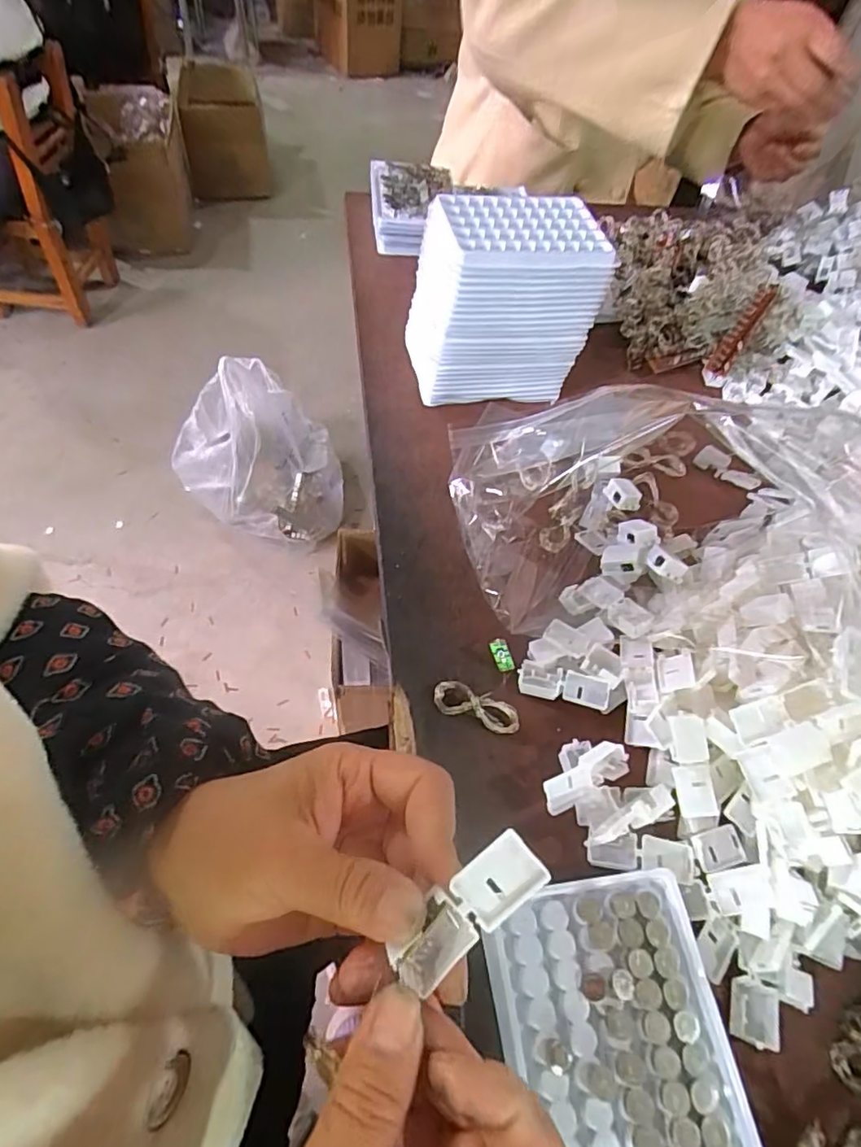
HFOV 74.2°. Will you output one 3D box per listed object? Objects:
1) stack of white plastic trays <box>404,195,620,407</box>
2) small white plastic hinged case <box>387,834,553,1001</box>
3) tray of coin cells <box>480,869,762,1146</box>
[{"bbox_3d":[0.058,-0.227,0.482,0.139,0.127,0.089,-5,57,-9],"label":"stack of white plastic trays"},{"bbox_3d":[0.012,0.107,0.179,0.053,0.009,0.020,-43,68,-7],"label":"small white plastic hinged case"},{"bbox_3d":[0.083,0.212,0.254,0.098,0.029,0.127,-5,57,-9],"label":"tray of coin cells"}]

